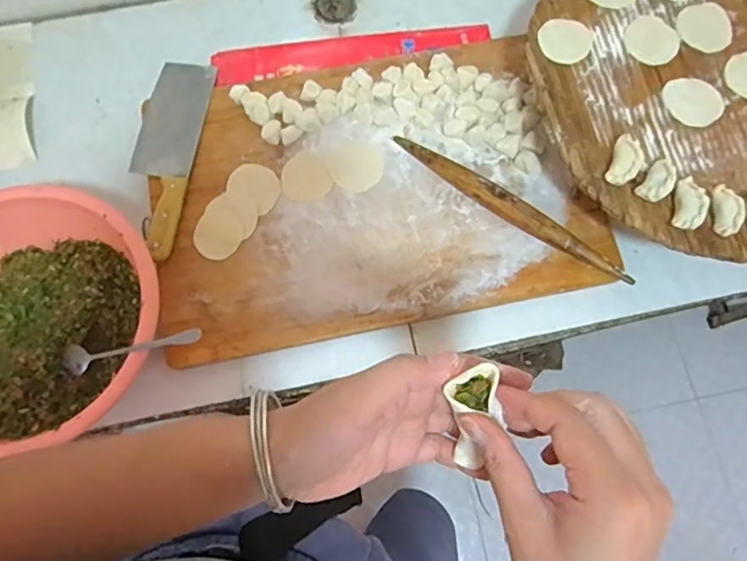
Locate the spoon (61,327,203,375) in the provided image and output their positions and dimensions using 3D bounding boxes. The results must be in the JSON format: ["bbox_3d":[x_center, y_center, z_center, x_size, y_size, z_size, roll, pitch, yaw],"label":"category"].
[{"bbox_3d":[-0.255,0.072,0.561,0.163,0.013,0.029,-12,73,14],"label":"spoon"}]

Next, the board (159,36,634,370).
[{"bbox_3d":[0.002,-0.125,0.678,0.537,0.024,0.358,-11,74,-3],"label":"board"}]

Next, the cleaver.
[{"bbox_3d":[-0.268,-0.165,0.685,0.079,0.024,0.281,7,74,2],"label":"cleaver"}]

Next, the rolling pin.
[{"bbox_3d":[0.166,-0.089,0.659,0.323,0.021,0.028,33,76,9],"label":"rolling pin"}]

